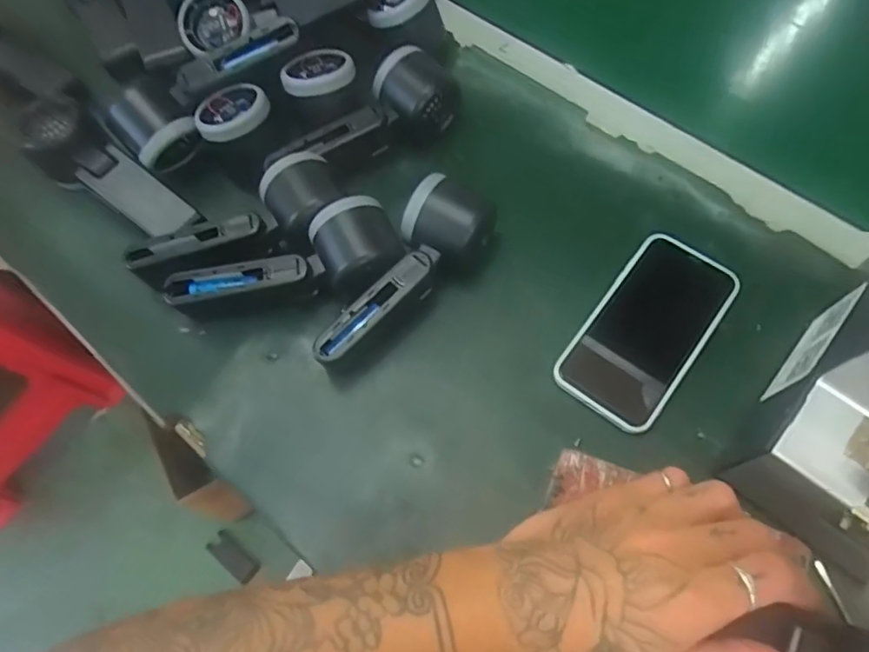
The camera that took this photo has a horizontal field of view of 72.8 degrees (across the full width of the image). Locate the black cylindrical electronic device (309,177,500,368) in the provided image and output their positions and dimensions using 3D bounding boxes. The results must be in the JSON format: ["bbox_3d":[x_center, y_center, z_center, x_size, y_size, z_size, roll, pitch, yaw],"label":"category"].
[{"bbox_3d":[-0.017,-0.030,0.413,0.055,0.050,0.155,29,70,15],"label":"black cylindrical electronic device"}]

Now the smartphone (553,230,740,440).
[{"bbox_3d":[0.152,0.000,0.417,0.076,0.005,0.146,34,72,17],"label":"smartphone"}]

